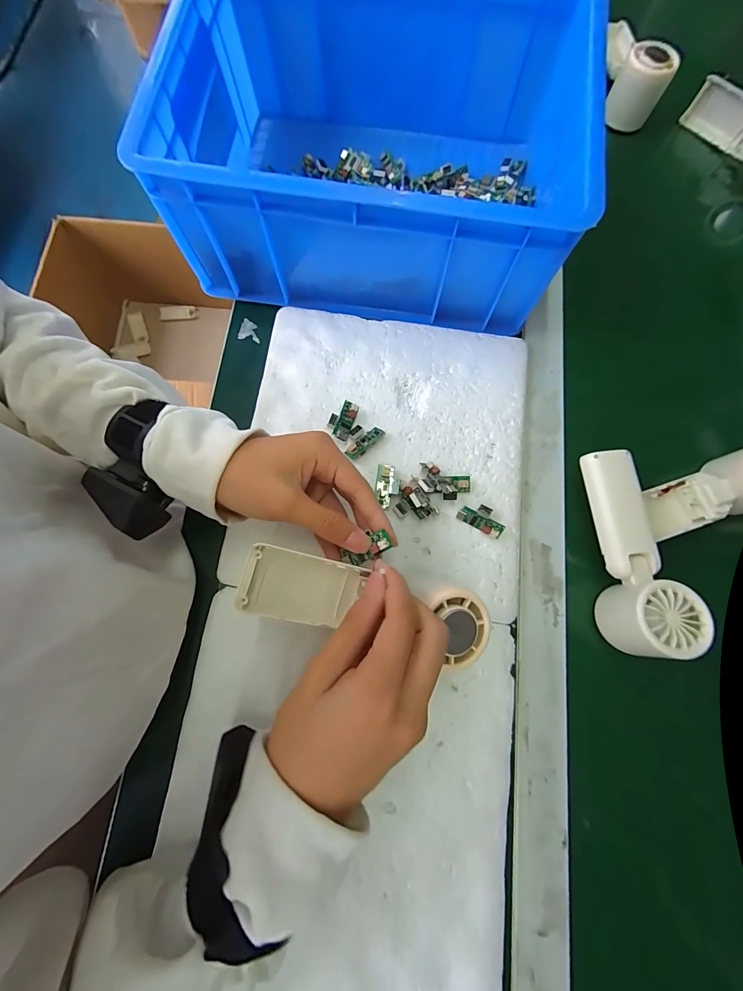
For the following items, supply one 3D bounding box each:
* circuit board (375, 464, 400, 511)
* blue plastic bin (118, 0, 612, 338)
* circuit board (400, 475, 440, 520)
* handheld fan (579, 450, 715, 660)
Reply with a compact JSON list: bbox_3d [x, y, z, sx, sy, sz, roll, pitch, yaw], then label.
[{"bbox_3d":[0.014,-0.007,0.315,0.020,0.009,0.037,7,77,0],"label":"circuit board"},{"bbox_3d":[0.015,-0.313,0.329,0.342,0.129,0.259,8,77,0],"label":"blue plastic bin"},{"bbox_3d":[0.039,0.003,0.310,0.019,0.016,0.038,-34,80,-9],"label":"circuit board"},{"bbox_3d":[0.214,0.043,0.297,0.053,0.055,0.161,-1,77,-2],"label":"handheld fan"}]

